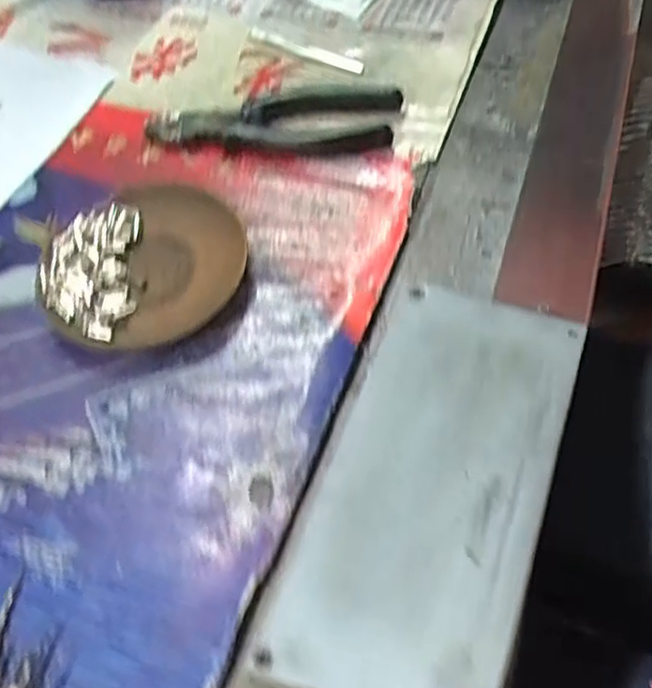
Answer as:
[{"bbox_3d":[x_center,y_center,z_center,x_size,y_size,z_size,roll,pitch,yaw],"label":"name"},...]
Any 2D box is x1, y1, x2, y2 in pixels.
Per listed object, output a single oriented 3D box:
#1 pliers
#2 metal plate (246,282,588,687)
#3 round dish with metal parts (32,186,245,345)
[{"bbox_3d":[-0.035,-0.153,0.443,0.162,0.015,0.059,3,57,6],"label":"pliers"},{"bbox_3d":[0.048,0.059,0.300,0.096,0.007,0.198,14,59,19],"label":"metal plate"},{"bbox_3d":[-0.105,-0.047,0.377,0.111,0.017,0.108,-2,57,3],"label":"round dish with metal parts"}]

